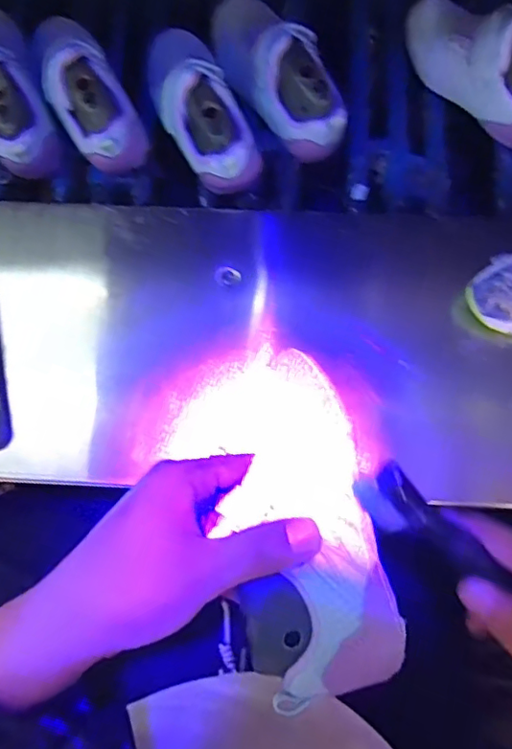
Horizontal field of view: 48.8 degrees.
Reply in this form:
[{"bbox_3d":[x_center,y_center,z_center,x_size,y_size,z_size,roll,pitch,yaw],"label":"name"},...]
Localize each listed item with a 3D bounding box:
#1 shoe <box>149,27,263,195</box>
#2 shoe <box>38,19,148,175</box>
[{"bbox_3d":[-0.046,-0.226,0.495,0.063,0.062,0.132,-29,97,-6],"label":"shoe"},{"bbox_3d":[-0.144,-0.239,0.495,0.066,0.061,0.140,-31,108,-6],"label":"shoe"}]

